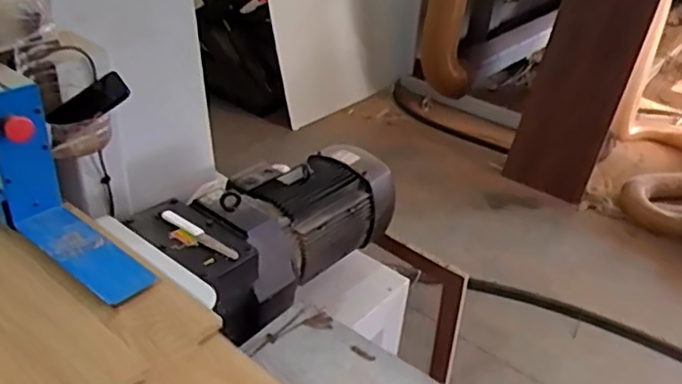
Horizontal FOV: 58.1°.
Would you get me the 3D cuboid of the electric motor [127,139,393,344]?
[{"bbox_3d":[-0.127,0.068,1.253,0.287,0.209,0.545,27,39,31],"label":"electric motor"}]

